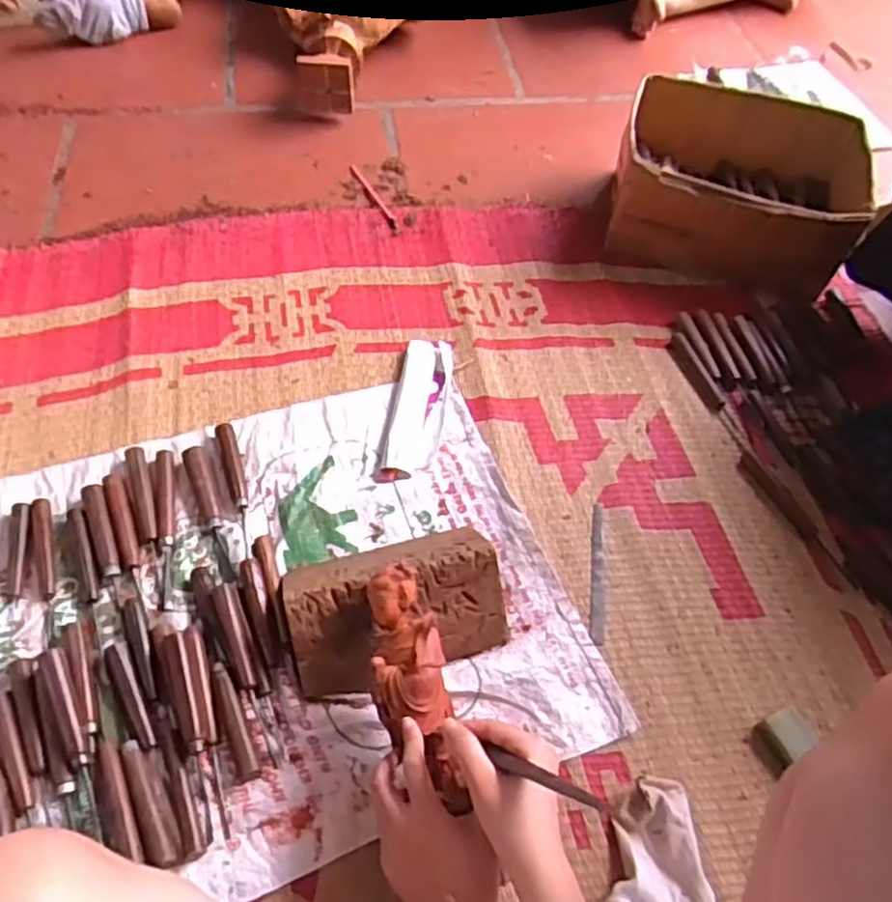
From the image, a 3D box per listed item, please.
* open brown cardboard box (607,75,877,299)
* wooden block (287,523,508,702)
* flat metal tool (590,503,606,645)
[{"bbox_3d":[0.404,-0.375,1.020,0.311,0.166,0.272,15,57,5],"label":"open brown cardboard box"},{"bbox_3d":[-0.050,0.145,0.697,0.206,0.066,0.132,-14,59,-14],"label":"wooden block"},{"bbox_3d":[0.165,0.132,0.775,0.015,0.009,0.160,9,57,1],"label":"flat metal tool"}]

